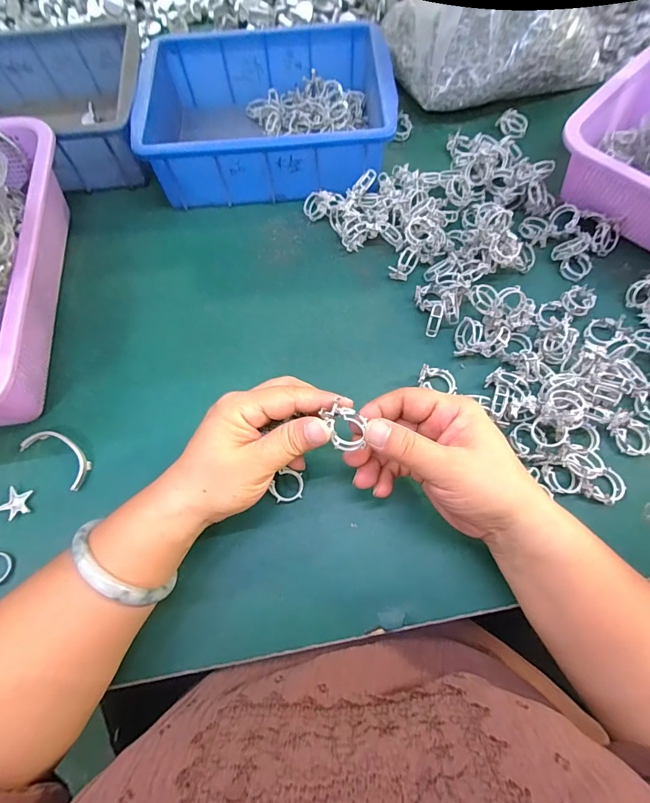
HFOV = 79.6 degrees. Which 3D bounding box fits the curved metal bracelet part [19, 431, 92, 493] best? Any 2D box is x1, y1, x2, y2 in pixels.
[{"bbox_3d":[-0.215,0.044,0.315,0.063,0.009,0.028,32,73,12],"label":"curved metal bracelet part"}]

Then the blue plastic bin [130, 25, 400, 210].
[{"bbox_3d":[-0.059,-0.303,0.411,0.244,0.071,0.186,-1,70,1],"label":"blue plastic bin"}]

